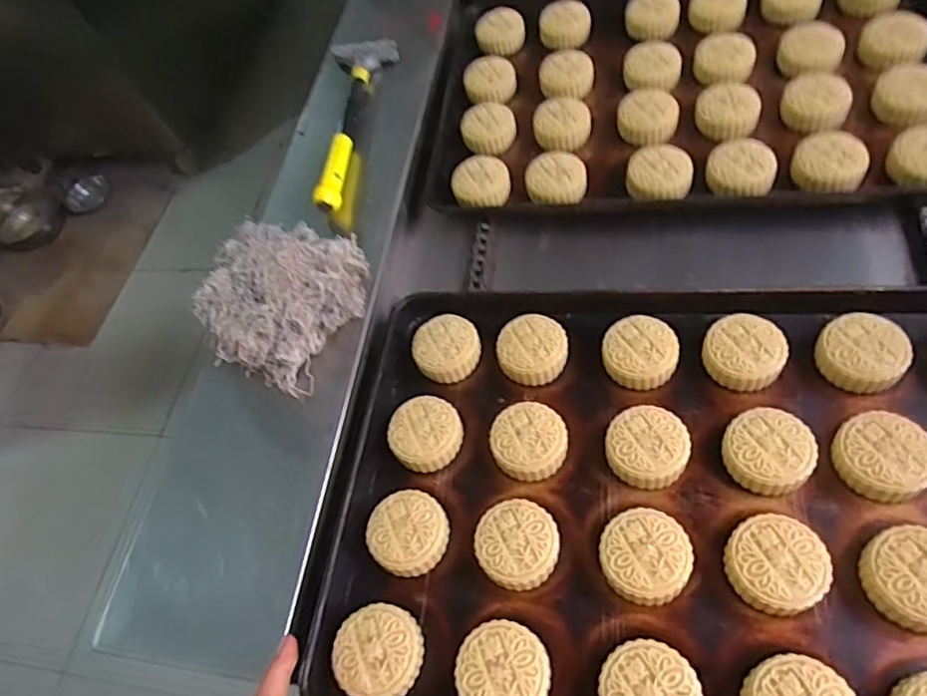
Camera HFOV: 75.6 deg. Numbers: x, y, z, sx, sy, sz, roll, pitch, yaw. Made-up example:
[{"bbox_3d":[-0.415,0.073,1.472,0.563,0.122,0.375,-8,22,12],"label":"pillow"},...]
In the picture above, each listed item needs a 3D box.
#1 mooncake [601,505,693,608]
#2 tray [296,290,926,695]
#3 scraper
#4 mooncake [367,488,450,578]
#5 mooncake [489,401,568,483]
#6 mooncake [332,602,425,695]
[{"bbox_3d":[0.140,0.161,0.461,0.068,0.022,0.068,-6,58,10],"label":"mooncake"},{"bbox_3d":[0.191,0.122,0.484,0.601,0.043,0.388,0,58,14],"label":"tray"},{"bbox_3d":[-0.134,-0.303,0.781,0.091,0.062,0.318,-2,50,-2],"label":"scraper"},{"bbox_3d":[-0.047,0.155,0.506,0.067,0.024,0.064,0,50,0],"label":"mooncake"},{"bbox_3d":[0.057,0.083,0.534,0.064,0.032,0.063,0,50,0],"label":"mooncake"},{"bbox_3d":[-0.066,0.231,0.455,0.066,0.018,0.065,19,53,15],"label":"mooncake"}]

